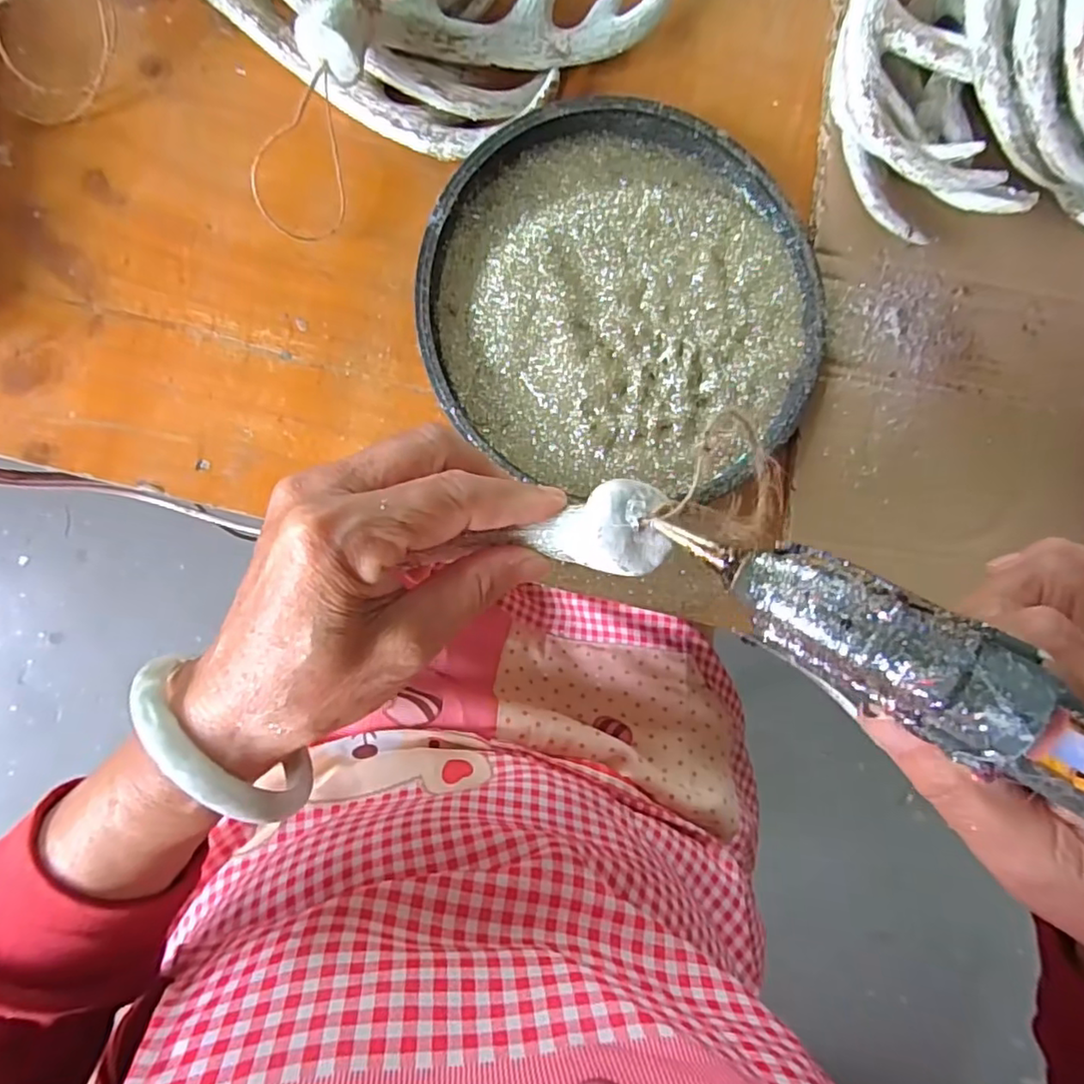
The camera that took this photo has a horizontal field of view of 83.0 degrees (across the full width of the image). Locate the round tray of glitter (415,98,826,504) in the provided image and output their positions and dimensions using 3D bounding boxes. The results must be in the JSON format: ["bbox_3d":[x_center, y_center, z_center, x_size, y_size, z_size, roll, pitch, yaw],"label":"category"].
[{"bbox_3d":[0.049,-0.139,0.350,0.224,0.020,0.212,3,88,-7],"label":"round tray of glitter"}]

